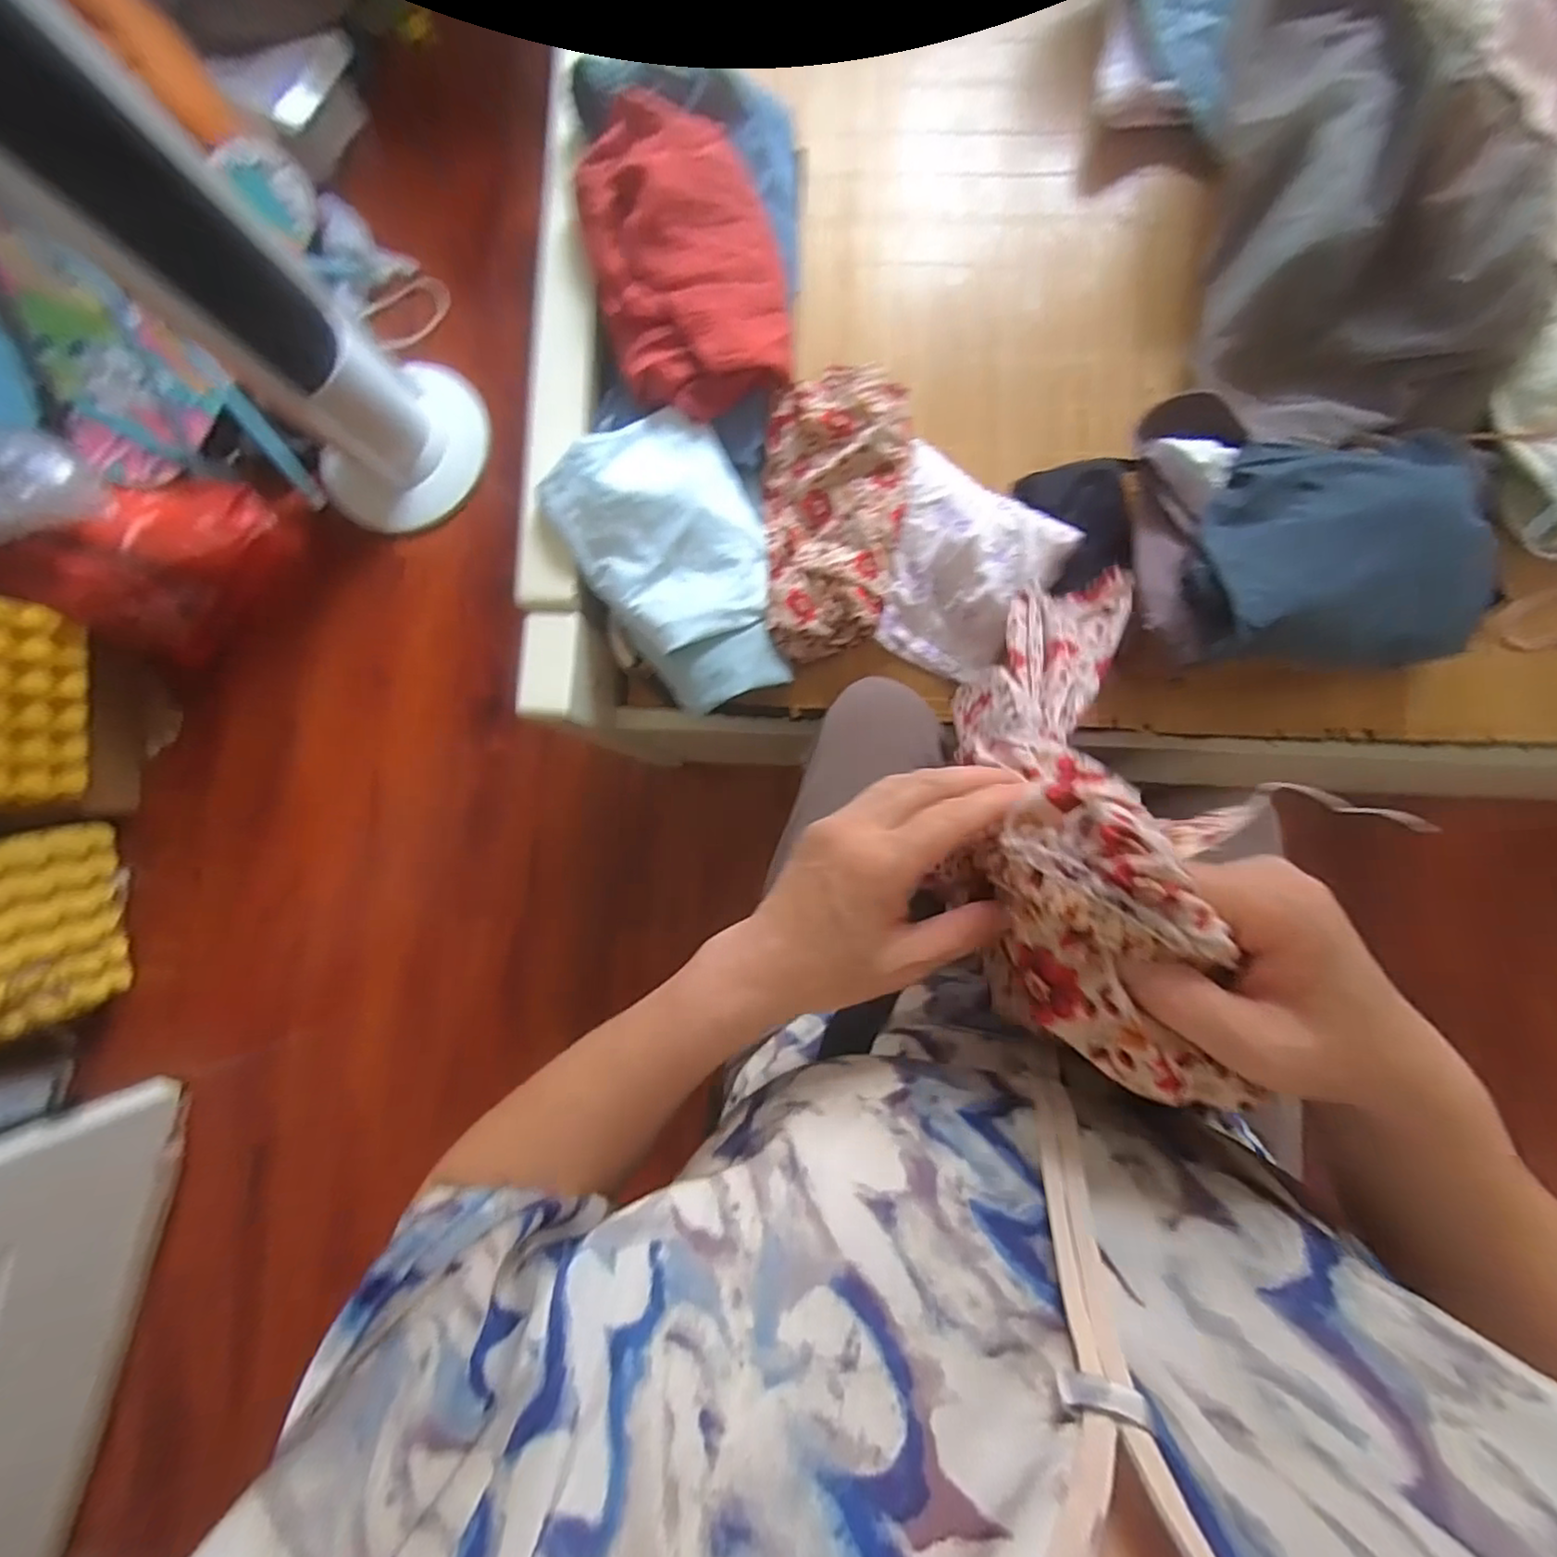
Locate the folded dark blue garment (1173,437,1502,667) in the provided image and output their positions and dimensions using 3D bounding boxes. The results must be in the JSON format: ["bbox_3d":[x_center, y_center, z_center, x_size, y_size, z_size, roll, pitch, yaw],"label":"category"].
[{"bbox_3d":[0.466,-0.184,0.534,0.248,0.095,0.177,-1,86,4],"label":"folded dark blue garment"}]

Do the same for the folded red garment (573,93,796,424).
[{"bbox_3d":[-0.084,-0.457,0.583,0.166,0.057,0.267,-12,86,3],"label":"folded red garment"}]

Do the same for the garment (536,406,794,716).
[{"bbox_3d":[-0.083,-0.196,0.600,0.172,0.066,0.255,-30,85,2],"label":"garment"}]

